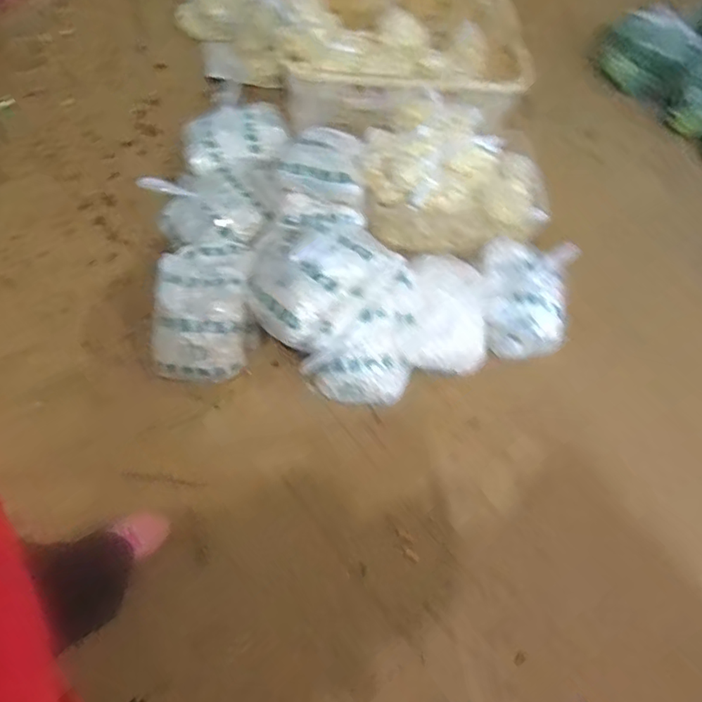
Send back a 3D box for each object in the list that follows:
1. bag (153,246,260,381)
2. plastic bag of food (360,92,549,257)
[{"bbox_3d":[-0.355,-0.106,1.321,0.247,0.147,0.334,-5,63,-11],"label":"bag"},{"bbox_3d":[0.257,-0.465,1.469,0.465,0.205,0.354,6,61,-5],"label":"plastic bag of food"}]

